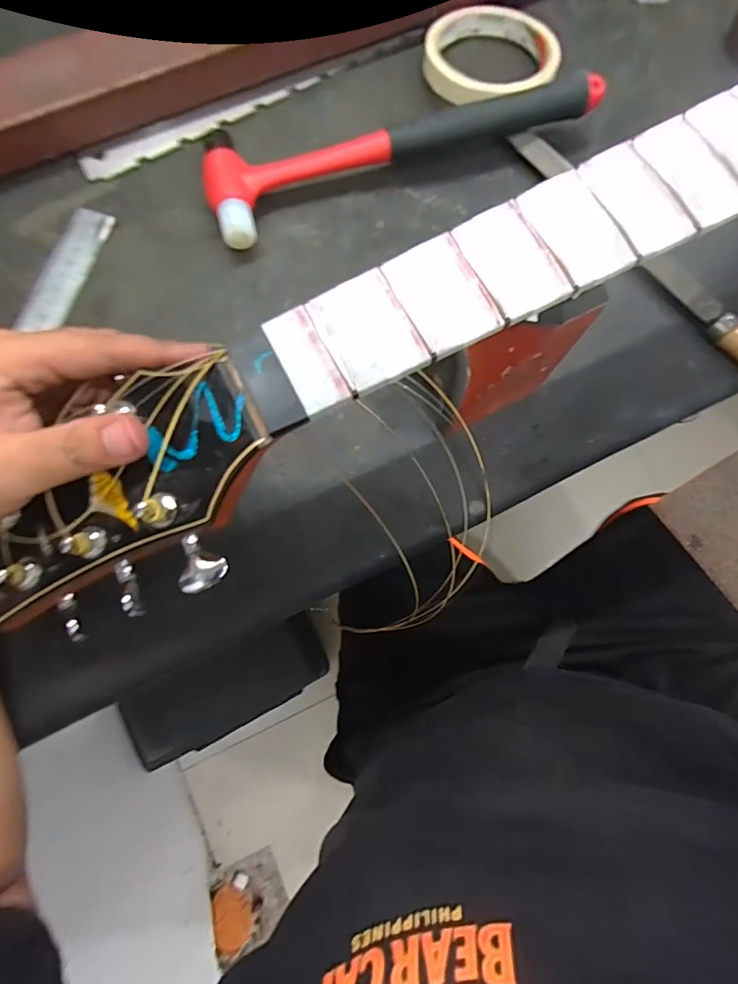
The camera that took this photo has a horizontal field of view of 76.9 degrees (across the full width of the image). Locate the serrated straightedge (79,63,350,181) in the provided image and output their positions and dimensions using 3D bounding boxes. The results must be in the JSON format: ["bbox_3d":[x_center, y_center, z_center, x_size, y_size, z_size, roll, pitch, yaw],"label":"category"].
[{"bbox_3d":[-0.105,-0.259,0.320,0.191,0.004,0.018,-28,81,-5],"label":"serrated straightedge"}]

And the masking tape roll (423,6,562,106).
[{"bbox_3d":[0.084,-0.300,0.321,0.089,0.021,0.089,0,80,-1],"label":"masking tape roll"}]

